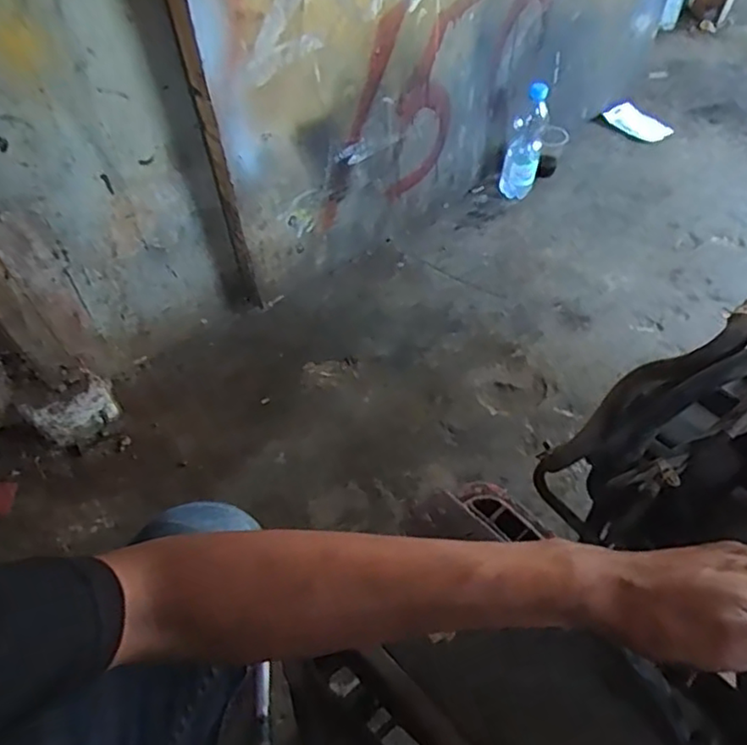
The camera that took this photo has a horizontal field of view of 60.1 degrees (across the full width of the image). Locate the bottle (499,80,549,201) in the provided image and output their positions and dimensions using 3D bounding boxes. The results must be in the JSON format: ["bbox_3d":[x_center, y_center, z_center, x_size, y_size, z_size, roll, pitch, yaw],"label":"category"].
[{"bbox_3d":[0.317,-0.488,1.361,0.078,0.247,0.065,7,53,9],"label":"bottle"}]

